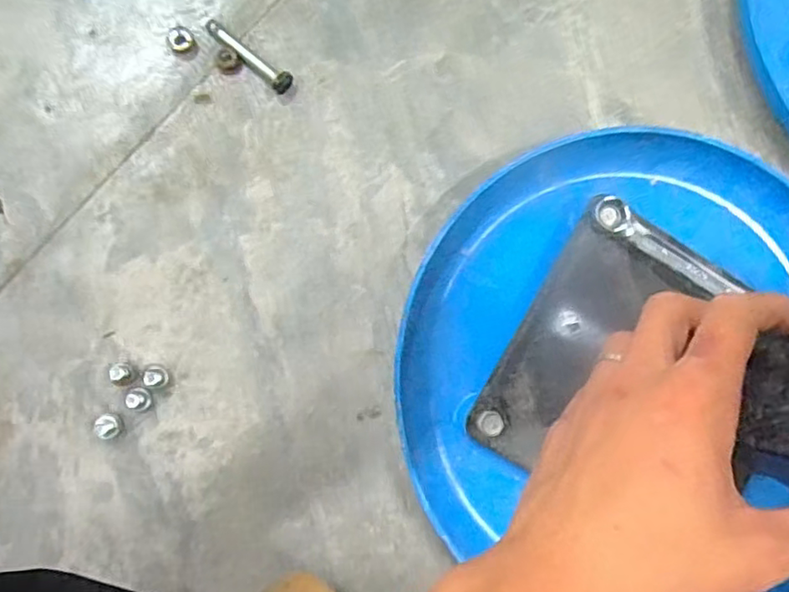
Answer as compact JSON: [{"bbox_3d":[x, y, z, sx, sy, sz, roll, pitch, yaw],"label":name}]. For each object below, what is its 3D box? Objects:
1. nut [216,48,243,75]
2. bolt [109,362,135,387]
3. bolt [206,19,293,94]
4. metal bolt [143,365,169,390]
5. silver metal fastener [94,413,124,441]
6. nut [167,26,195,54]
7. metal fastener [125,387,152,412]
[{"bbox_3d":[-0.099,-0.140,0.369,0.014,0.004,0.016,-32,89,-8],"label":"nut"},{"bbox_3d":[-0.153,0.044,0.349,0.012,0.010,0.014,-18,87,-7],"label":"bolt"},{"bbox_3d":[-0.087,-0.145,0.372,0.061,0.008,0.013,42,82,-1],"label":"bolt"},{"bbox_3d":[-0.134,0.046,0.350,0.011,0.014,0.012,1,85,-6],"label":"metal bolt"},{"bbox_3d":[-0.160,0.073,0.346,0.015,0.011,0.013,43,82,-1],"label":"silver metal fastener"},{"bbox_3d":[-0.128,-0.153,0.370,0.015,0.006,0.017,-24,88,-7],"label":"nut"},{"bbox_3d":[-0.143,0.058,0.347,0.012,0.014,0.013,-5,85,-6],"label":"metal fastener"}]

